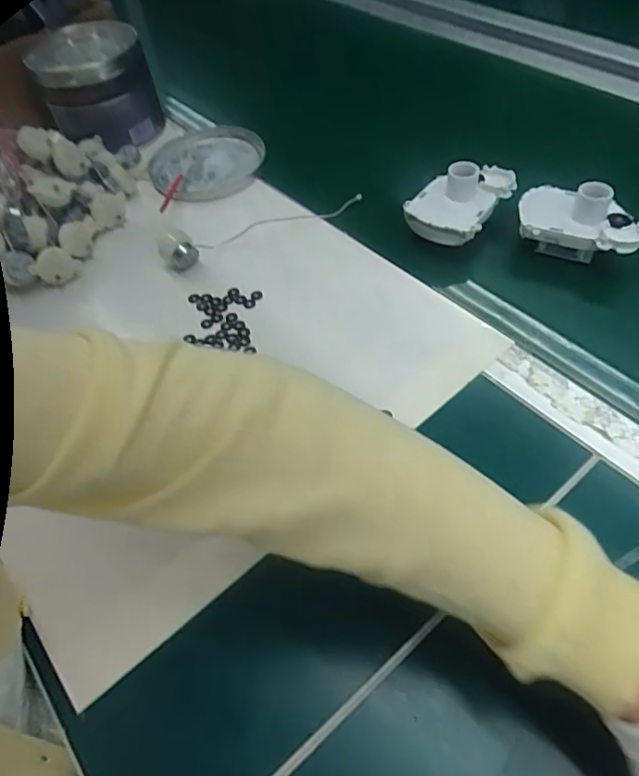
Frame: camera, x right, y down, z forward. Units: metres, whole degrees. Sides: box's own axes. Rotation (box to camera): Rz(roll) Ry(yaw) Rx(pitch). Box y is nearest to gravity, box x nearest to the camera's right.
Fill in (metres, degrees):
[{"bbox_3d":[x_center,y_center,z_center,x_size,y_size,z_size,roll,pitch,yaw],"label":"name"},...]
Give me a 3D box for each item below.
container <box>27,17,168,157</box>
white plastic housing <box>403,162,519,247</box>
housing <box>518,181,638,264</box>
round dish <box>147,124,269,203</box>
[{"bbox_3d":[-0.258,-0.352,0.641,0.120,0.099,0.113,-18,53,-10],"label":"container"},{"bbox_3d":[0.136,-0.187,0.516,0.070,0.046,0.115,31,61,27],"label":"white plastic housing"},{"bbox_3d":[0.229,-0.148,0.484,0.102,0.058,0.061,21,58,22],"label":"housing"},{"bbox_3d":[-0.126,-0.260,0.625,0.122,0.027,0.134,-3,52,4],"label":"round dish"}]

